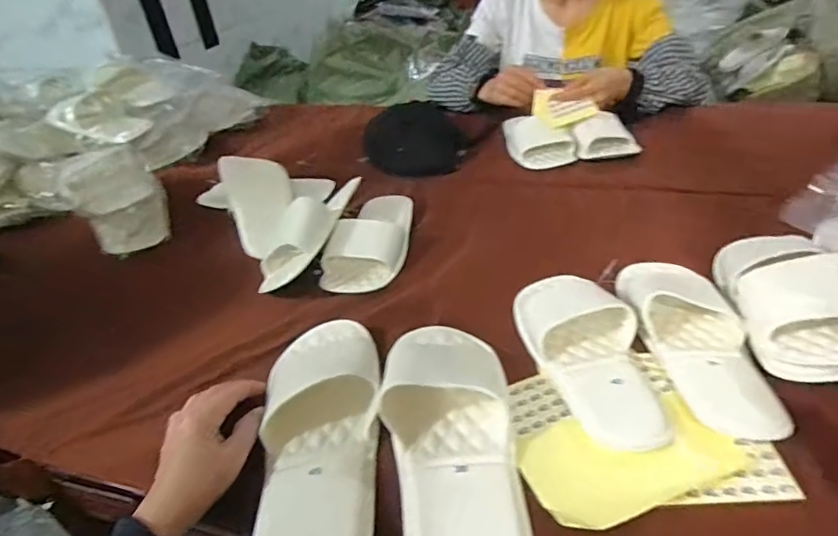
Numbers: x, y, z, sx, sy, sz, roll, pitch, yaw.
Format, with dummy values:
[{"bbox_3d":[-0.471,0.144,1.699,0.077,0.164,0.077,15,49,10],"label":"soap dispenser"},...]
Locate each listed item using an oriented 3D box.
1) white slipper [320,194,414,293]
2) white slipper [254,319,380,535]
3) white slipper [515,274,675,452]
[{"bbox_3d":[-0.059,-0.046,0.712,0.093,0.058,0.228,3,37,16],"label":"white slipper"},{"bbox_3d":[-0.089,0.131,0.462,0.101,0.048,0.278,-6,37,-1],"label":"white slipper"},{"bbox_3d":[0.164,0.071,0.505,0.103,0.065,0.223,-8,37,-3],"label":"white slipper"}]

